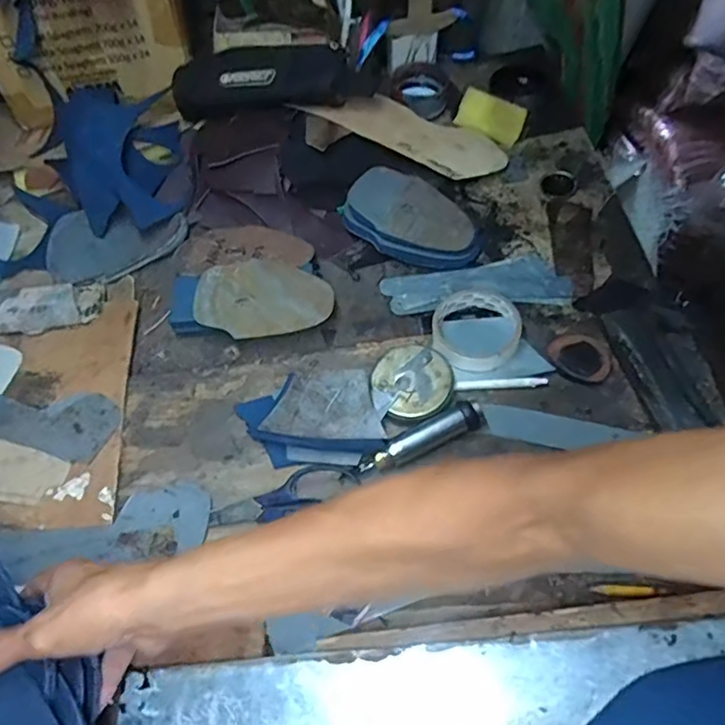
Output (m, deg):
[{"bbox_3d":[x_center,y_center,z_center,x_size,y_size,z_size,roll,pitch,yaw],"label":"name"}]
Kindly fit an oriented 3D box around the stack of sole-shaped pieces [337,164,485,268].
[{"bbox_3d":[0.061,-0.167,0.643,0.153,0.034,0.099,27,65,15],"label":"stack of sole-shaped pieces"}]

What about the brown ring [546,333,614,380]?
[{"bbox_3d":[0.210,-0.006,0.538,0.059,0.012,0.048,41,69,20],"label":"brown ring"}]

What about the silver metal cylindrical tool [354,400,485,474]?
[{"bbox_3d":[0.054,0.070,0.506,0.117,0.024,0.024,-27,65,-1],"label":"silver metal cylindrical tool"}]

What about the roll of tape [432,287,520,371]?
[{"bbox_3d":[0.112,-0.033,0.561,0.083,0.035,0.089,0,61,1],"label":"roll of tape"}]

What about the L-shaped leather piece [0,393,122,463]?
[{"bbox_3d":[-0.365,0.035,0.565,0.251,0.005,0.065,17,63,10],"label":"L-shaped leather piece"}]

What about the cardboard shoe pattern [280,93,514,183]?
[{"bbox_3d":[0.053,-0.281,0.689,0.251,0.015,0.110,11,56,-7],"label":"cardboard shoe pattern"}]

